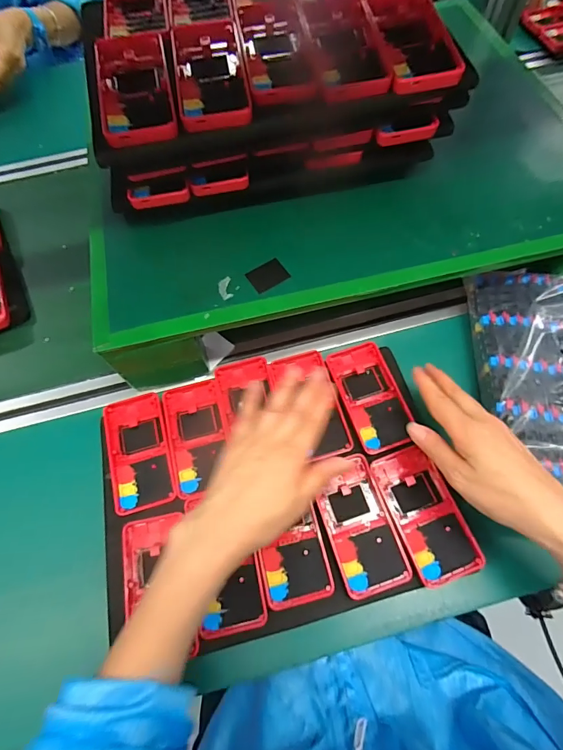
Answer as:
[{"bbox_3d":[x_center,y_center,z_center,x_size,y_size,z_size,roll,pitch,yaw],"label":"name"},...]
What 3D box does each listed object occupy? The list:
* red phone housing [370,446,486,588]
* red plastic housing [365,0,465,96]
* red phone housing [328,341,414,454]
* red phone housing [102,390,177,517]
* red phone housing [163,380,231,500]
[{"bbox_3d":[0.137,0.132,0.389,0.063,0.013,0.123,-18,64,-7],"label":"red phone housing"},{"bbox_3d":[0.121,-0.309,0.369,0.063,0.009,0.122,-10,72,0],"label":"red plastic housing"},{"bbox_3d":[0.097,0.023,0.444,0.062,0.016,0.121,-15,64,-6],"label":"red phone housing"},{"bbox_3d":[-0.150,0.079,0.427,0.061,0.017,0.122,-15,64,-6],"label":"red phone housing"},{"bbox_3d":[-0.088,0.064,0.429,0.062,0.009,0.118,-13,63,-5],"label":"red phone housing"}]

